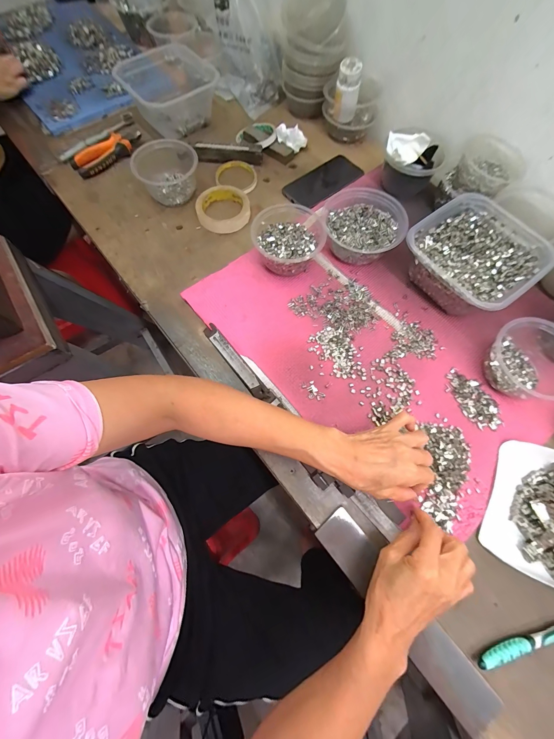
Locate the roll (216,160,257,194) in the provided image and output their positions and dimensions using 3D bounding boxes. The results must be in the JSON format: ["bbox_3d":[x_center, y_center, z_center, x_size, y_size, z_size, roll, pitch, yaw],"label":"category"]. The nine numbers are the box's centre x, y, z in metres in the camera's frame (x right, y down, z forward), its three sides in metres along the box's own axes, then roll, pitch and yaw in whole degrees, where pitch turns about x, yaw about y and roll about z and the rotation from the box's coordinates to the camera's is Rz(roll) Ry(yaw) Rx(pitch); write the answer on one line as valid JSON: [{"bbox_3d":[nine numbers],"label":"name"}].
[{"bbox_3d":[-0.080,-0.393,0.584,0.080,0.020,0.080,0,70,-1],"label":"roll"}]

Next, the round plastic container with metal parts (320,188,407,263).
[{"bbox_3d":[0.146,-0.239,0.488,0.130,0.053,0.135,0,70,-1],"label":"round plastic container with metal parts"}]

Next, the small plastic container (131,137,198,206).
[{"bbox_3d":[-0.202,-0.369,0.539,0.118,0.061,0.097,-25,72,-9],"label":"small plastic container"}]

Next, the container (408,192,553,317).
[{"bbox_3d":[0.307,-0.174,0.458,0.175,0.074,0.174,-38,75,-13],"label":"container"}]

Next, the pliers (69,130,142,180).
[{"bbox_3d":[-0.341,-0.446,0.584,0.153,0.030,0.068,-41,76,-15],"label":"pliers"}]

